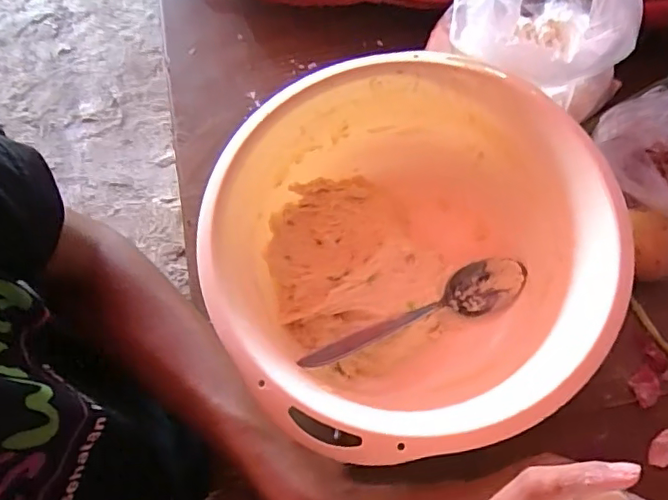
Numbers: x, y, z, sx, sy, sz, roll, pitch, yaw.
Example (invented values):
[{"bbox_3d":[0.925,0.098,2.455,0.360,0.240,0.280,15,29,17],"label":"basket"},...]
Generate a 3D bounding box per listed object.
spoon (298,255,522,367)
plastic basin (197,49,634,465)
[{"bbox_3d":[0.057,0.043,0.381,0.170,0.021,0.034,-18,66,-20],"label":"spoon"},{"bbox_3d":[0.043,0.009,0.369,0.228,0.101,0.235,-1,67,3],"label":"plastic basin"}]

